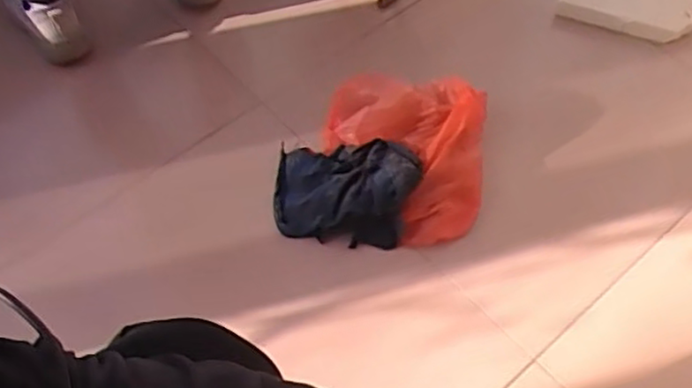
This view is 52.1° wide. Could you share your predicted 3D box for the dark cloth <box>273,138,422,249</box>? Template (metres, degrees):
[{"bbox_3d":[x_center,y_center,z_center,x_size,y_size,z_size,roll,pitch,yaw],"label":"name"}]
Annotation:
[{"bbox_3d":[-0.004,-0.008,1.032,0.211,0.073,0.150,8,58,6],"label":"dark cloth"}]

